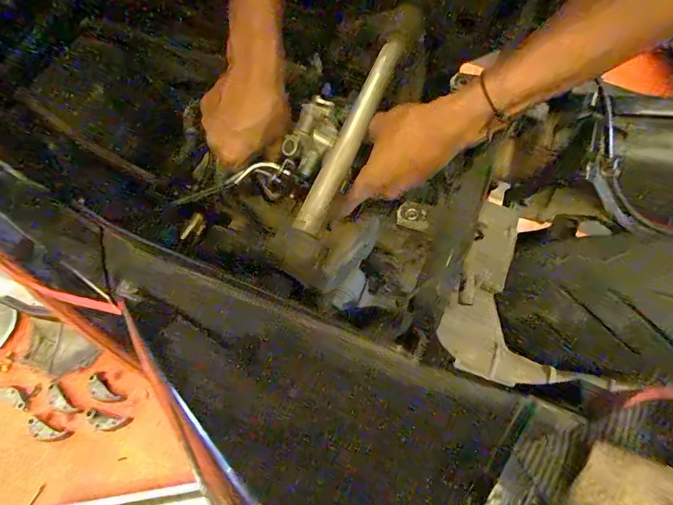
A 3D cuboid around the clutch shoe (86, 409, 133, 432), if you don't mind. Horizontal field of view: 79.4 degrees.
[{"bbox_3d":[-0.467,0.344,0.824,0.084,0.019,0.032,11,68,5],"label":"clutch shoe"}]

